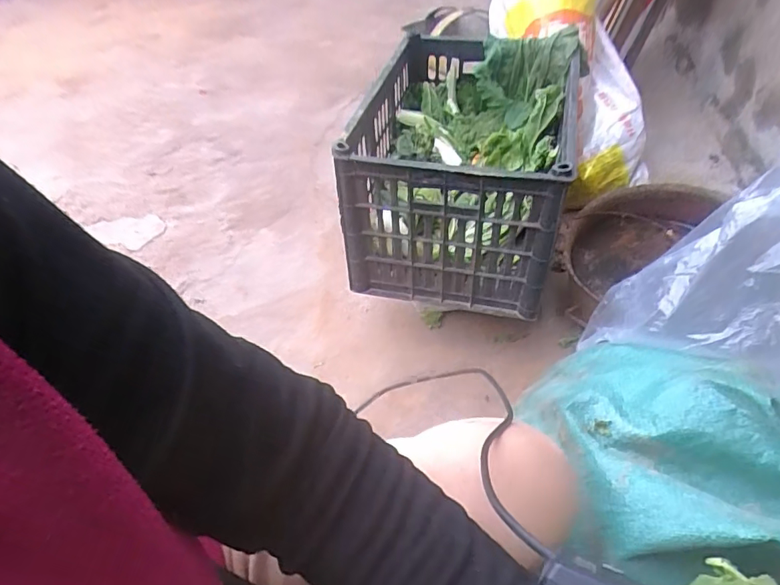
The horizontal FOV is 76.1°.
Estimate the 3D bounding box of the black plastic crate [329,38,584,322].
[{"bbox_3d":[0.147,-0.252,0.956,0.341,0.286,0.529,7,44,14],"label":"black plastic crate"}]

